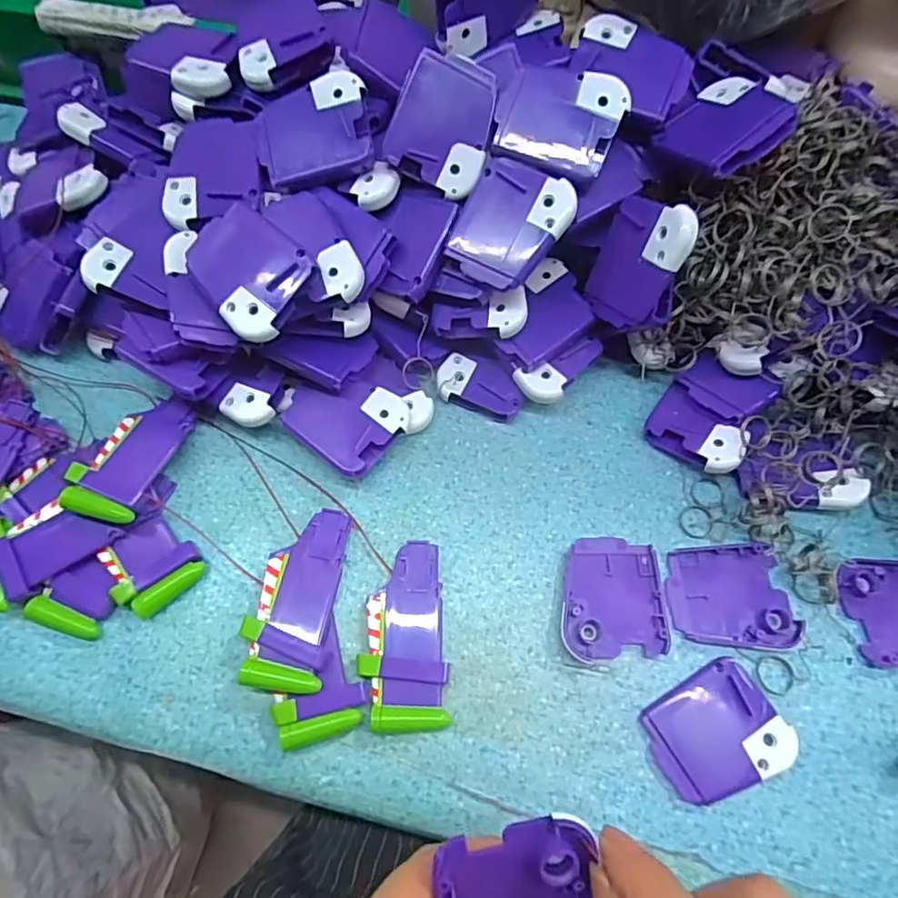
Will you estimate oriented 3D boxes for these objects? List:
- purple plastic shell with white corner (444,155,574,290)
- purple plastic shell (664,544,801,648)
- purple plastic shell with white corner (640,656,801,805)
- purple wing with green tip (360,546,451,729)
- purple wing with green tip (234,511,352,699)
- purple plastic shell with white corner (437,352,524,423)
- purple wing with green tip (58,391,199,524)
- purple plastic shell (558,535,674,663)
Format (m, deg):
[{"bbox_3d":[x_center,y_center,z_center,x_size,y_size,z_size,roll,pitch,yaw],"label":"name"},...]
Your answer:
[{"bbox_3d":[0.031,-0.114,0.297,0.051,0.006,0.060,27,94,12],"label":"purple plastic shell with white corner"},{"bbox_3d":[0.145,0.075,0.297,0.061,0.005,0.050,-1,67,0],"label":"purple plastic shell"},{"bbox_3d":[0.126,0.136,0.273,0.062,0.006,0.051,-31,70,-11],"label":"purple plastic shell with white corner"},{"bbox_3d":[-0.023,0.092,0.291,0.041,0.012,0.087,-6,70,-2],"label":"purple wing with green tip"},{"bbox_3d":[-0.077,0.074,0.293,0.040,0.019,0.087,4,70,2],"label":"purple wing with green tip"},{"bbox_3d":[0.018,-0.036,0.342,0.050,0.012,0.030,17,69,8],"label":"purple plastic shell with white corner"},{"bbox_3d":[-0.171,0.002,0.317,0.041,0.010,0.080,17,52,7],"label":"purple wing with green tip"},{"bbox_3d":[0.084,0.076,0.298,0.053,0.007,0.060,-2,67,0],"label":"purple plastic shell"}]

